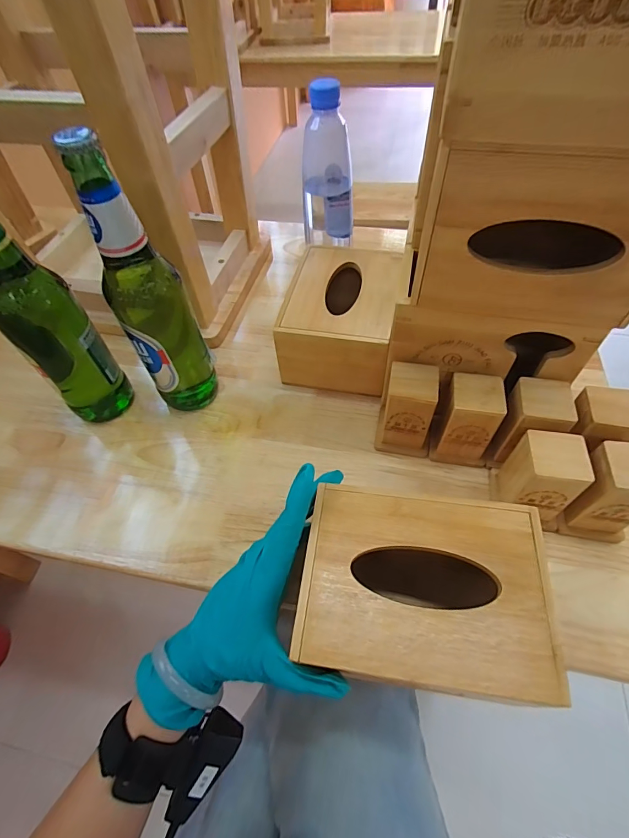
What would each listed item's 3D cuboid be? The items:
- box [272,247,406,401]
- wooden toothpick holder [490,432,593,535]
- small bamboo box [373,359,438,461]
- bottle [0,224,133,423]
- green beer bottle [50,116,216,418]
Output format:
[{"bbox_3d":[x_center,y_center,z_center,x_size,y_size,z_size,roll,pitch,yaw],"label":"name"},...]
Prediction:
[{"bbox_3d":[0.032,-0.118,0.467,0.118,0.085,0.169,8,56,9],"label":"box"},{"bbox_3d":[0.192,0.053,0.340,0.053,0.083,0.046,12,57,11],"label":"wooden toothpick holder"},{"bbox_3d":[0.093,-0.007,0.394,0.052,0.085,0.049,9,56,10],"label":"small bamboo box"},{"bbox_3d":[-0.254,-0.094,0.365,0.069,0.255,0.062,-39,62,-22],"label":"bottle"},{"bbox_3d":[-0.152,-0.105,0.365,0.065,0.260,0.064,-30,59,-17],"label":"green beer bottle"}]

